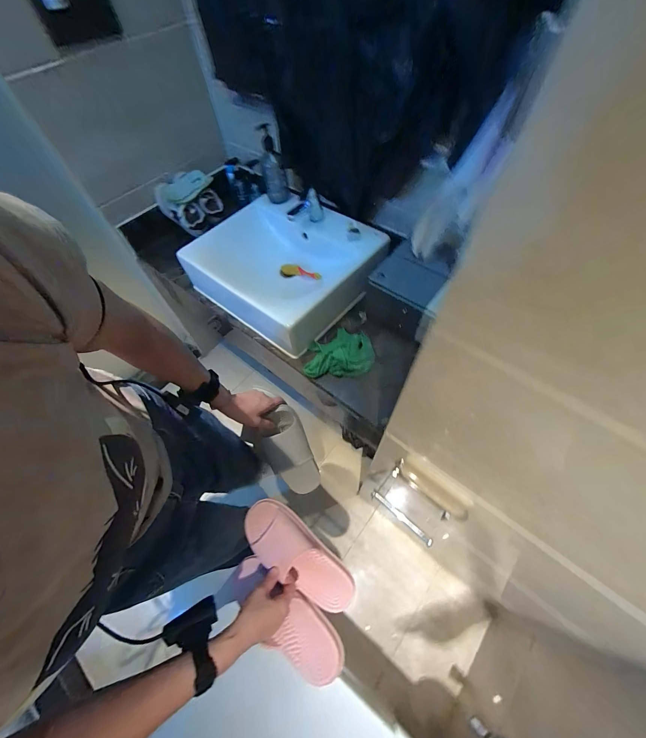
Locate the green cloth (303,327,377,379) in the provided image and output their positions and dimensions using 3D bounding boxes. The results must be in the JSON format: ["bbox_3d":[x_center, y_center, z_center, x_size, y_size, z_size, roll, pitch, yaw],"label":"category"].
[{"bbox_3d":[0.044,-0.045,0.771,0.175,0.028,0.134,-1,60,3],"label":"green cloth"}]

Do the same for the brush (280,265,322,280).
[{"bbox_3d":[-0.066,-0.289,0.876,0.145,0.032,0.036,20,62,31],"label":"brush"}]

